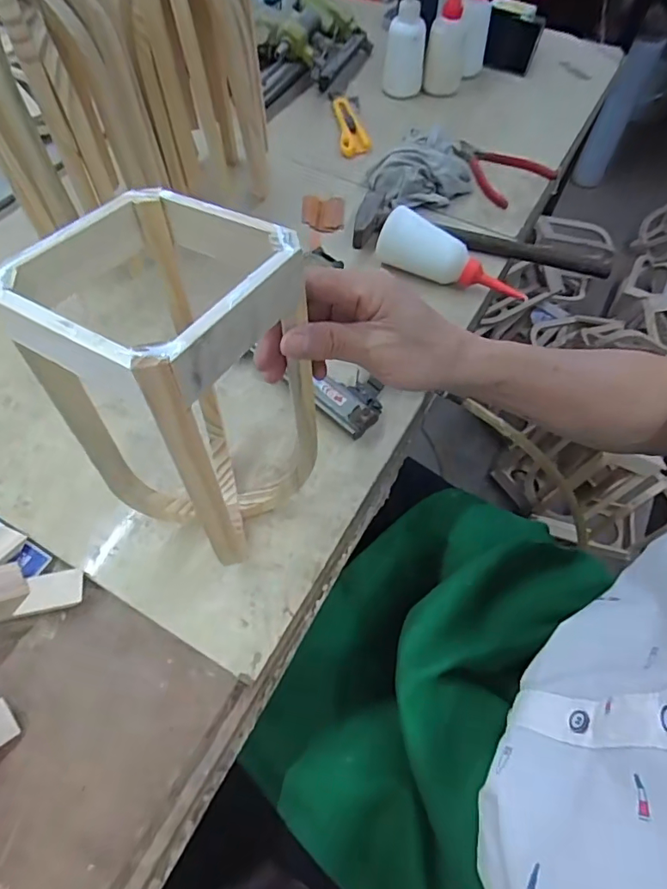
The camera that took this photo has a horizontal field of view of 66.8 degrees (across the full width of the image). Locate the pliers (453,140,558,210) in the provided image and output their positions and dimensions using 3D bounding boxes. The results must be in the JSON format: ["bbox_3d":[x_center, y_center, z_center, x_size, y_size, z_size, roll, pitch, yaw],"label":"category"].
[{"bbox_3d":[0.229,-0.383,0.701,0.105,0.030,0.124,-34,66,-20],"label":"pliers"}]

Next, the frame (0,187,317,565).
[{"bbox_3d":[-0.094,-0.029,0.354,0.133,0.256,0.119,29,62,15],"label":"frame"}]

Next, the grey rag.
[{"bbox_3d":[0.118,-0.373,0.677,0.140,0.045,0.112,-6,59,-6],"label":"grey rag"}]

